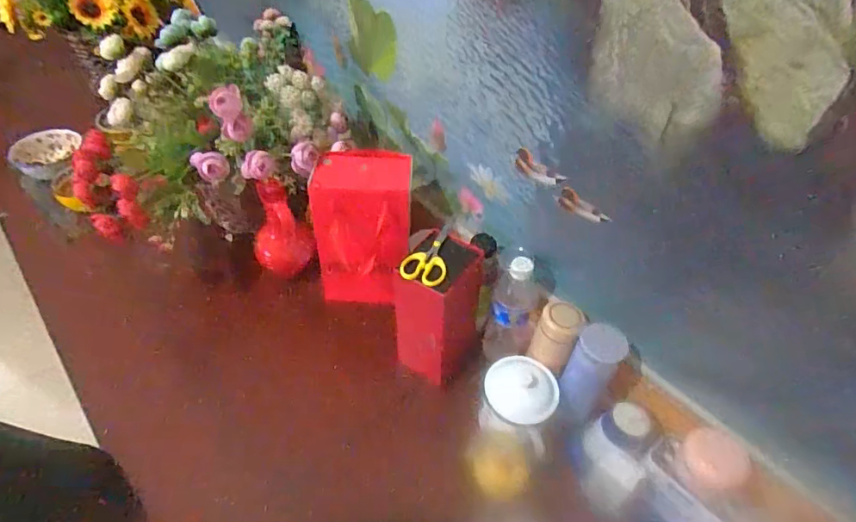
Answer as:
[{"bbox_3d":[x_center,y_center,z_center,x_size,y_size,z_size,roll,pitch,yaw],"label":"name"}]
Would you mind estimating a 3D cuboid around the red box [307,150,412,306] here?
[{"bbox_3d":[-0.106,-0.051,0.844,0.152,0.254,0.112,8,47,3],"label":"red box"}]

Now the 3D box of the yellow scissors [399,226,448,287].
[{"bbox_3d":[0.004,-0.010,0.702,0.061,0.016,0.106,16,48,10],"label":"yellow scissors"}]

